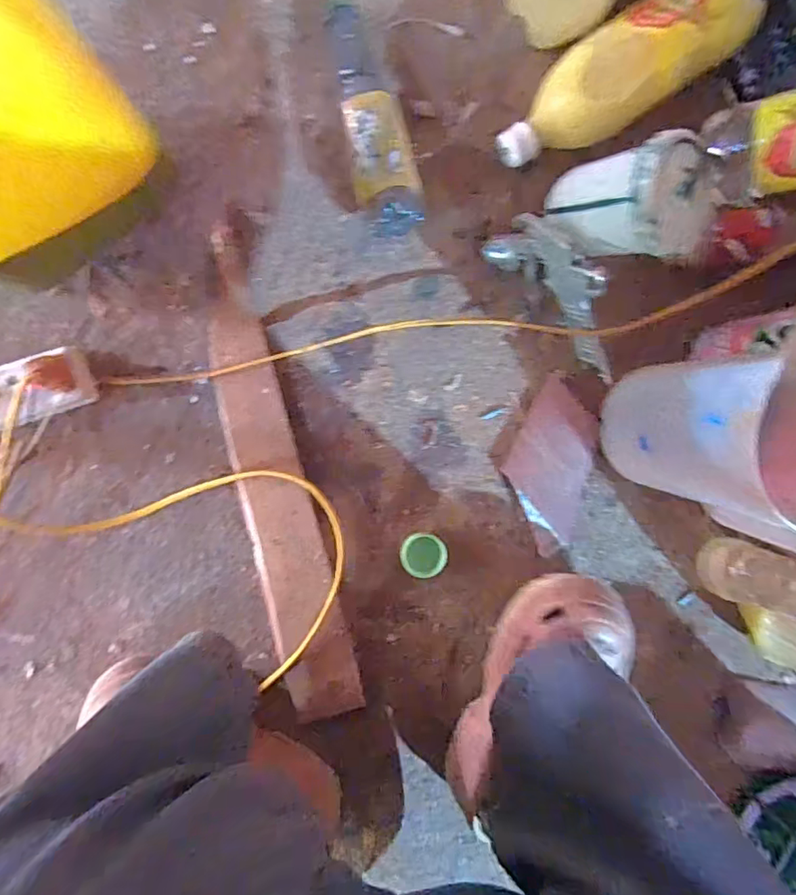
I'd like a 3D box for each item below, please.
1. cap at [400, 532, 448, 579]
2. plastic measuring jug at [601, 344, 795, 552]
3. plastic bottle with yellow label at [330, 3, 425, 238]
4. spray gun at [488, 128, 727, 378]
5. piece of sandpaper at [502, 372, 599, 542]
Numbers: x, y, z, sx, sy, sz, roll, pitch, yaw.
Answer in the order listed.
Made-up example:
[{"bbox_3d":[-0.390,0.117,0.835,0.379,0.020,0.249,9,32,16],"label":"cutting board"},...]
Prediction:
[{"bbox_3d":[0.025,0.107,0.537,0.046,0.016,0.043,0,93,-8],"label":"cap"},{"bbox_3d":[0.283,-0.008,0.449,0.139,0.168,0.162,9,93,-7],"label":"plastic measuring jug"},{"bbox_3d":[-0.023,-0.292,0.482,0.054,0.061,0.197,-14,94,-7],"label":"plastic bottle with yellow label"},{"bbox_3d":[0.197,-0.172,0.470,0.132,0.151,0.167,-45,97,-3],"label":"spray gun"},{"bbox_3d":[0.159,0.013,0.535,0.094,0.017,0.133,26,89,-8],"label":"piece of sandpaper"}]

